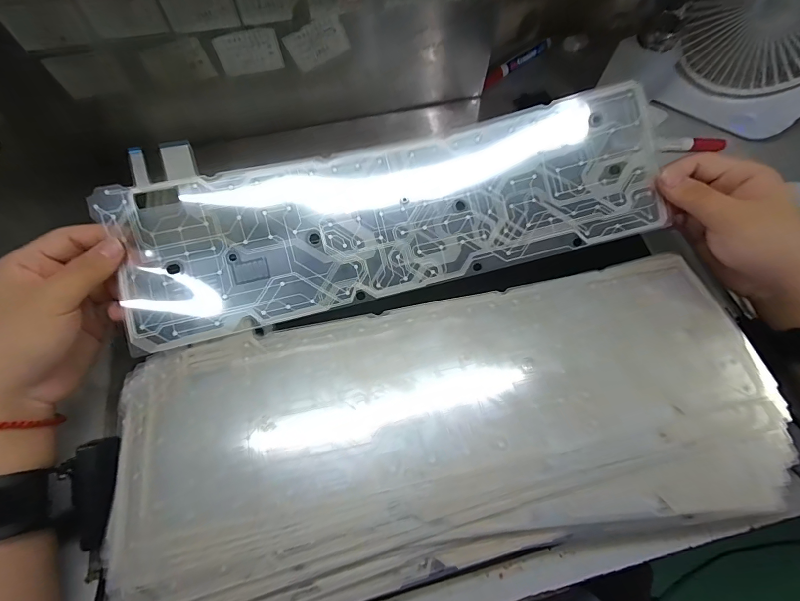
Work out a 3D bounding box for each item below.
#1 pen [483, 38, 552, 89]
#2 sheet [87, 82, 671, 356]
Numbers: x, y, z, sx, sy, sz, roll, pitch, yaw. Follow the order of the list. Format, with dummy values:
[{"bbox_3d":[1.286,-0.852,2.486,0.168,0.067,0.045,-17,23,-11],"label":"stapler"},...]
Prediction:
[{"bbox_3d":[0.159,-0.319,0.492,0.121,0.014,0.015,-36,71,-16],"label":"pen"},{"bbox_3d":[-0.002,-0.074,0.294,0.413,0.032,0.130,-14,91,-5],"label":"sheet"}]

